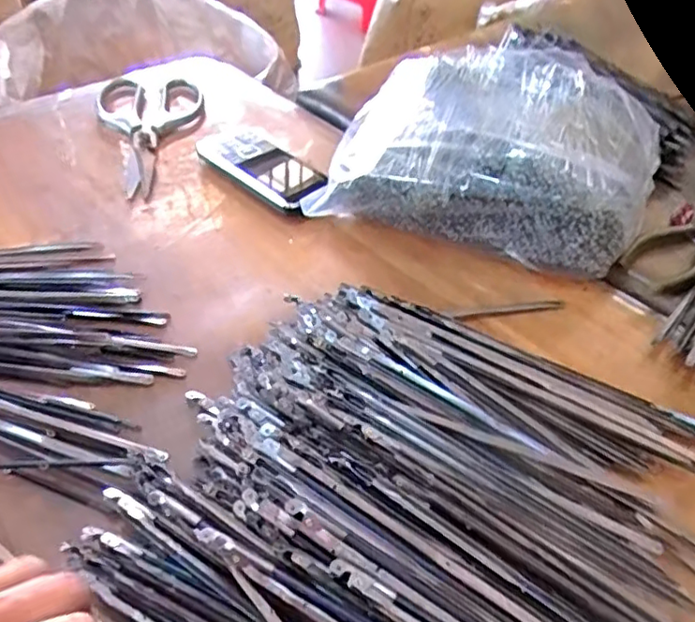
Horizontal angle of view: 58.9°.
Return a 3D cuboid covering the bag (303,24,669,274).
[{"bbox_3d":[0.121,-0.129,0.494,0.242,0.078,0.237,14,44,10],"label":"bag"}]

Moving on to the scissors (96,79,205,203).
[{"bbox_3d":[-0.166,-0.162,0.545,0.094,0.015,0.195,-12,45,-17],"label":"scissors"}]

